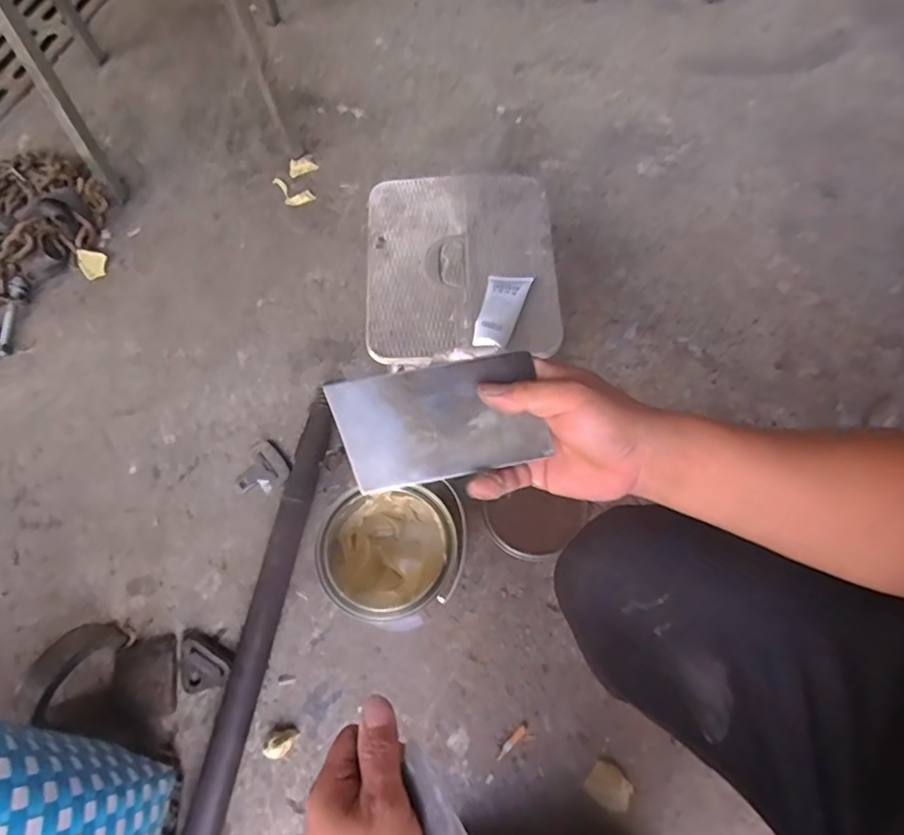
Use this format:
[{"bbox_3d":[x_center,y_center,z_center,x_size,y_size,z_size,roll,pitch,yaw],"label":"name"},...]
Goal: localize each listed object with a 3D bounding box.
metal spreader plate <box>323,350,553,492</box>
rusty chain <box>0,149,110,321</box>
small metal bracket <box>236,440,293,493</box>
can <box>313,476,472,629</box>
[{"bbox_3d":[-0.008,0.001,0.362,0.127,0.006,0.075,-13,84,-2],"label":"metal spreader plate"},{"bbox_3d":[-0.789,-0.311,0.960,0.320,0.078,0.407,28,70,13],"label":"rusty chain"},{"bbox_3d":[-0.279,0.079,0.813,0.074,0.009,0.079,-43,72,-15],"label":"small metal bracket"},{"bbox_3d":[-0.077,0.172,0.685,0.148,0.154,0.146,28,70,13],"label":"can"}]

